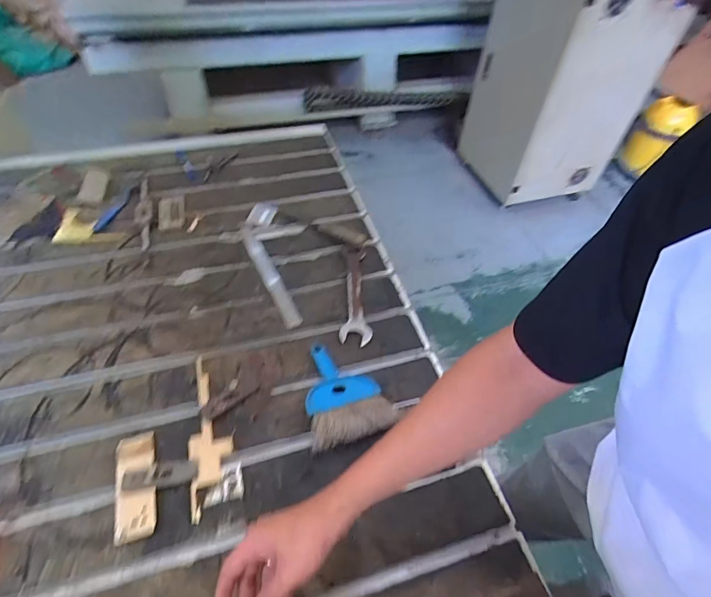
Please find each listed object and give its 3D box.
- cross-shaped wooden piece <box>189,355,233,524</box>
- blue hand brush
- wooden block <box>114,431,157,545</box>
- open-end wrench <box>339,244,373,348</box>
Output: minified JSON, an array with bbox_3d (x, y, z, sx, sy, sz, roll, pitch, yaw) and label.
[{"bbox_3d":[-0.221,0.194,0.625,0.058,0.015,0.251,-9,51,-10],"label":"cross-shaped wooden piece"},{"bbox_3d":[-0.024,0.139,0.656,0.138,0.055,0.181,-16,53,-15],"label":"blue hand brush"},{"bbox_3d":[-0.305,0.258,0.565,0.055,0.020,0.140,-13,52,-13],"label":"wooden block"},{"bbox_3d":[0.001,-0.023,0.812,0.055,0.020,0.257,1,50,-2],"label":"open-end wrench"}]

